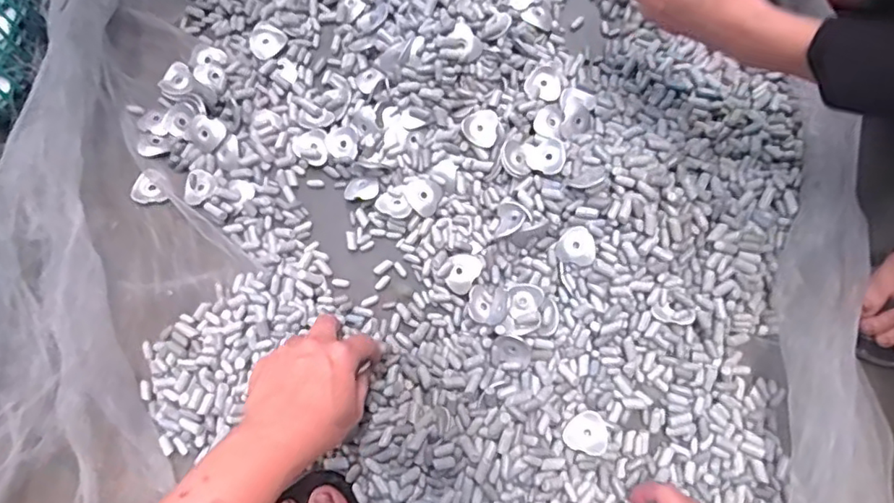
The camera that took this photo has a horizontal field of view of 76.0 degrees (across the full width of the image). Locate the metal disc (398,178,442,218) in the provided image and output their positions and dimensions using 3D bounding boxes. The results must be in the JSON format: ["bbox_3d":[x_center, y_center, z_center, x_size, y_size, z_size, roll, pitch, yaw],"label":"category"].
[{"bbox_3d":[-0.022,-0.055,0.545,0.034,0.004,0.038,-36,79,-11],"label":"metal disc"}]

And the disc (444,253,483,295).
[{"bbox_3d":[0.015,0.020,0.527,0.028,0.010,0.036,25,75,5],"label":"disc"}]

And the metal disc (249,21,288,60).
[{"bbox_3d":[-0.189,-0.222,0.598,0.037,0.011,0.041,-33,78,-10],"label":"metal disc"}]

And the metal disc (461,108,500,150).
[{"bbox_3d":[0.033,-0.119,0.546,0.035,0.004,0.036,0,90,-7],"label":"metal disc"}]

